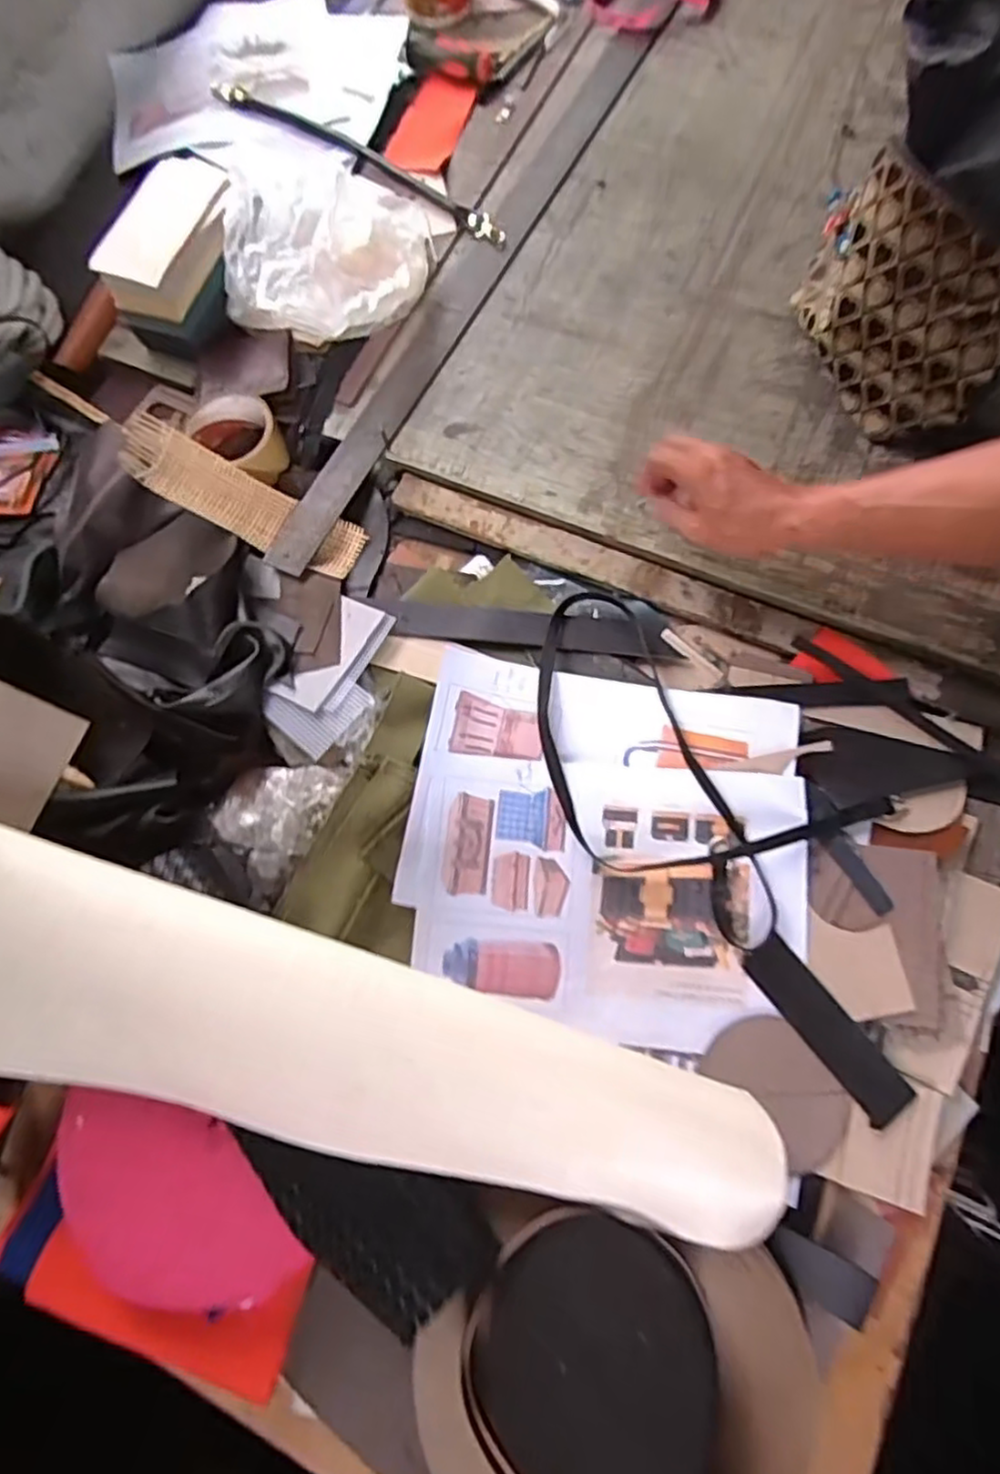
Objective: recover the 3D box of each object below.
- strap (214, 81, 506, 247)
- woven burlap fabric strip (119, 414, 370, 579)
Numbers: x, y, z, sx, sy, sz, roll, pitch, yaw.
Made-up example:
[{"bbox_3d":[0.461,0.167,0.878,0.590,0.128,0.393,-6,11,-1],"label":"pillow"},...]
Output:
[{"bbox_3d":[-0.164,-0.658,0.800,0.410,0.024,0.032,33,79,13],"label":"strap"},{"bbox_3d":[-0.242,-0.222,0.668,0.228,0.025,0.058,26,74,-9],"label":"woven burlap fabric strip"}]

